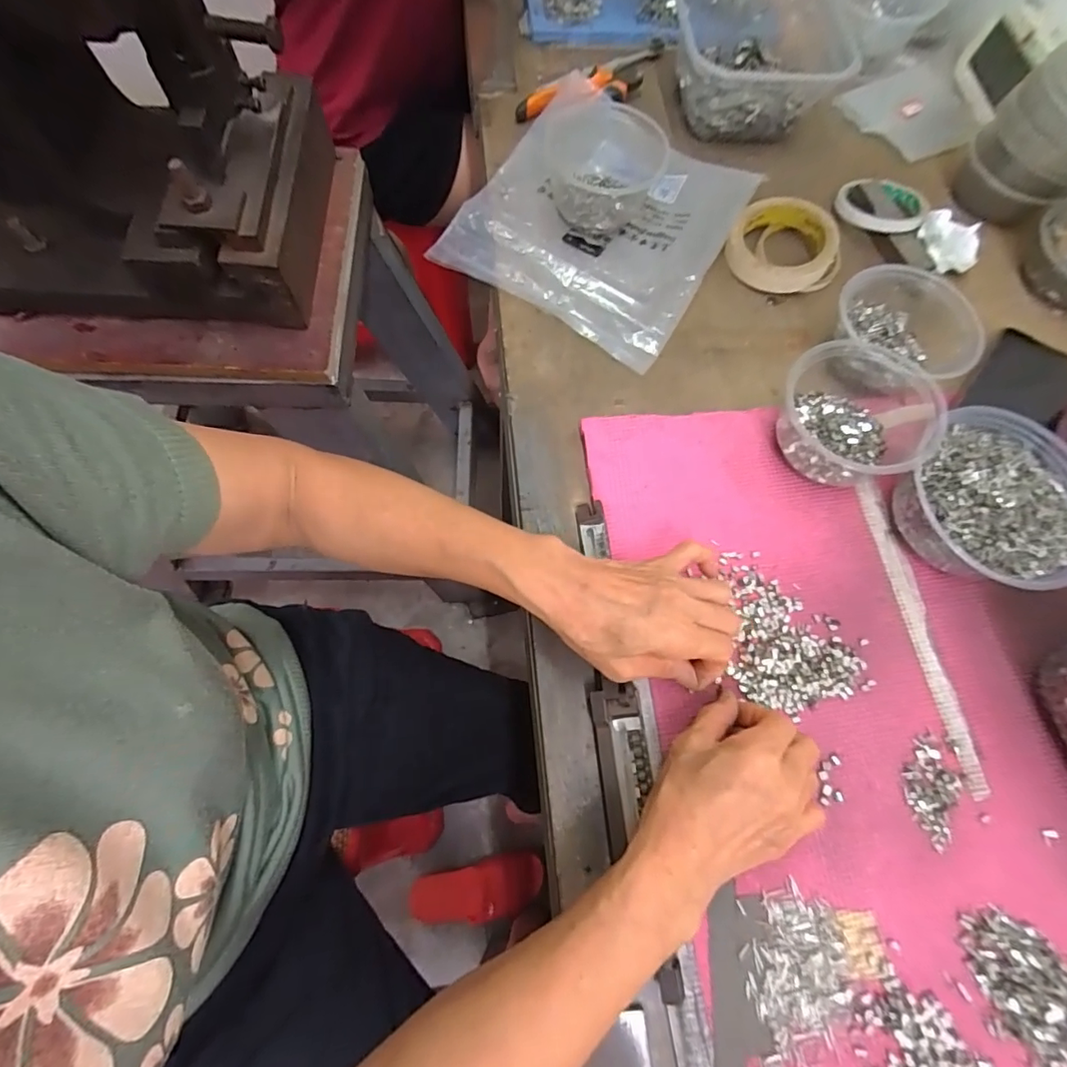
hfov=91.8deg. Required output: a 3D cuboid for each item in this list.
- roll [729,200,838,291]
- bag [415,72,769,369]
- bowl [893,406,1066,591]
[{"bbox_3d":[0.241,-0.283,0.505,0.095,0.029,0.098,1,71,-4],"label":"roll"},{"bbox_3d":[0.066,-0.313,0.500,0.234,0.029,0.254,31,72,6],"label":"bag"},{"bbox_3d":[0.346,-0.024,0.393,0.130,0.061,0.132,1,71,-4],"label":"bowl"}]

